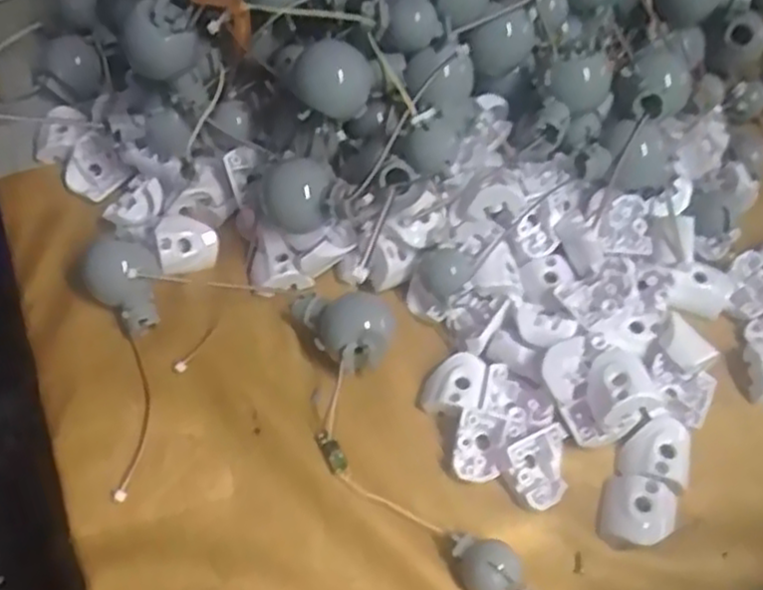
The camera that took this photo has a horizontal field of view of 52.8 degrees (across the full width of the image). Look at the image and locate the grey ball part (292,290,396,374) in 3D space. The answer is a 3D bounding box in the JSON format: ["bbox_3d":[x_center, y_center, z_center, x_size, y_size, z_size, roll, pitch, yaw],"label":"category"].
[{"bbox_3d":[-0.019,0.019,0.380,0.048,0.030,0.041,0,57,-3],"label":"grey ball part"}]

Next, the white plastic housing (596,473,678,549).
[{"bbox_3d":[0.115,0.098,0.343,0.032,0.014,0.032,19,58,9],"label":"white plastic housing"}]

